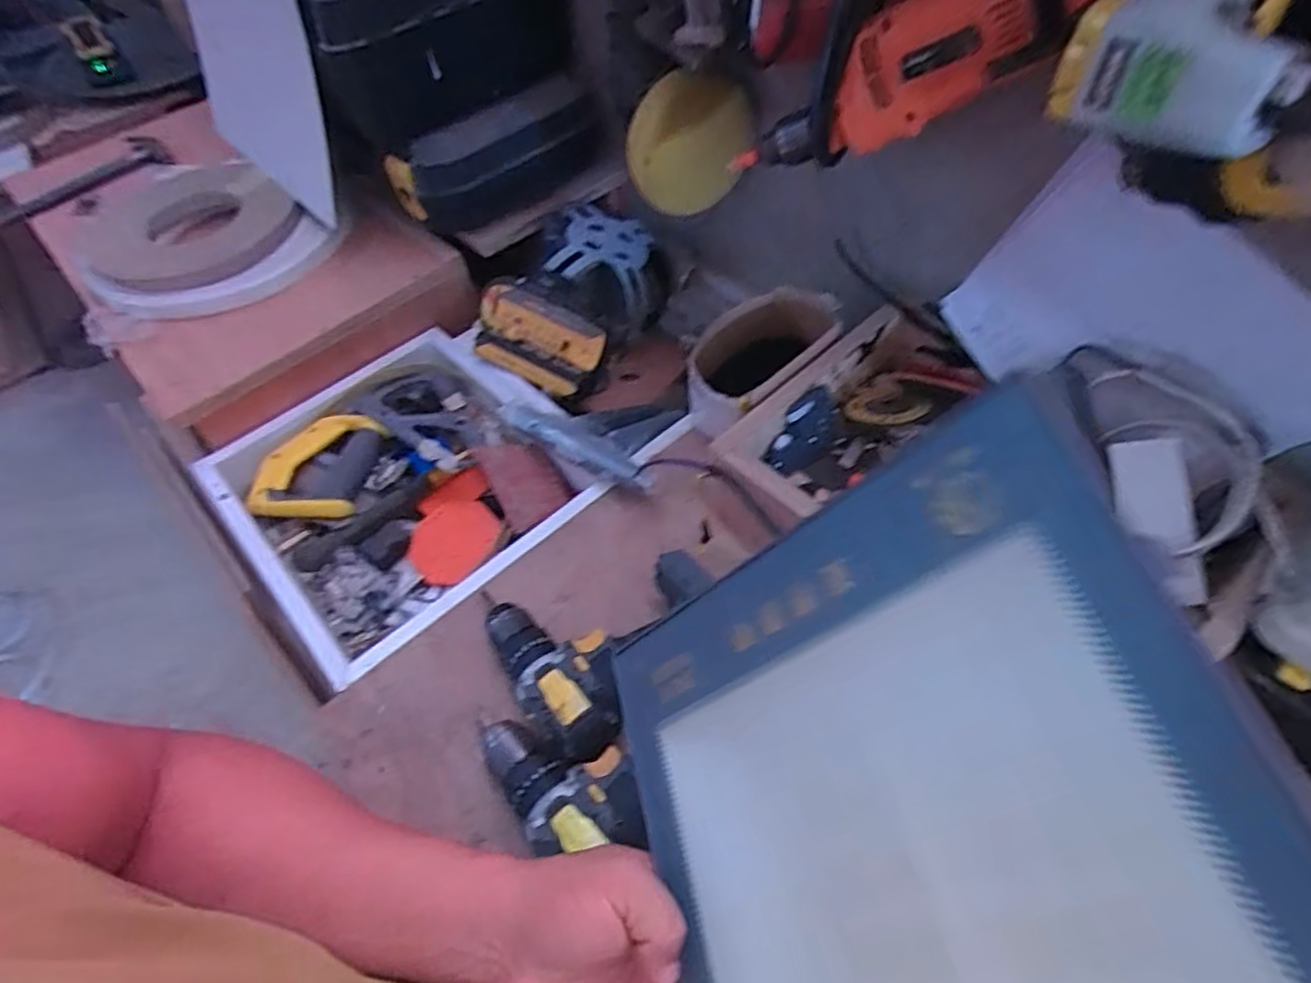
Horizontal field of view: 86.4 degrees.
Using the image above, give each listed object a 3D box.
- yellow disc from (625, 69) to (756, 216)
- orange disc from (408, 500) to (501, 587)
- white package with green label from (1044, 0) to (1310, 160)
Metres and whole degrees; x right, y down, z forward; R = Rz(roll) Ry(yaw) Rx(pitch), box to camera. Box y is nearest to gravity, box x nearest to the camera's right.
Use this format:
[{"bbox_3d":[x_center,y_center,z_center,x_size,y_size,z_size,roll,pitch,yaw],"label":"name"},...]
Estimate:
[{"bbox_3d":[0.038,-0.367,0.752,0.137,0.156,0.022,-17,62,14],"label":"yellow disc"},{"bbox_3d":[-0.238,0.058,0.825,0.093,0.015,0.105,37,64,28],"label":"orange disc"},{"bbox_3d":[0.283,-0.231,0.372,0.048,0.077,0.112,-32,57,-17],"label":"white package with green label"}]

